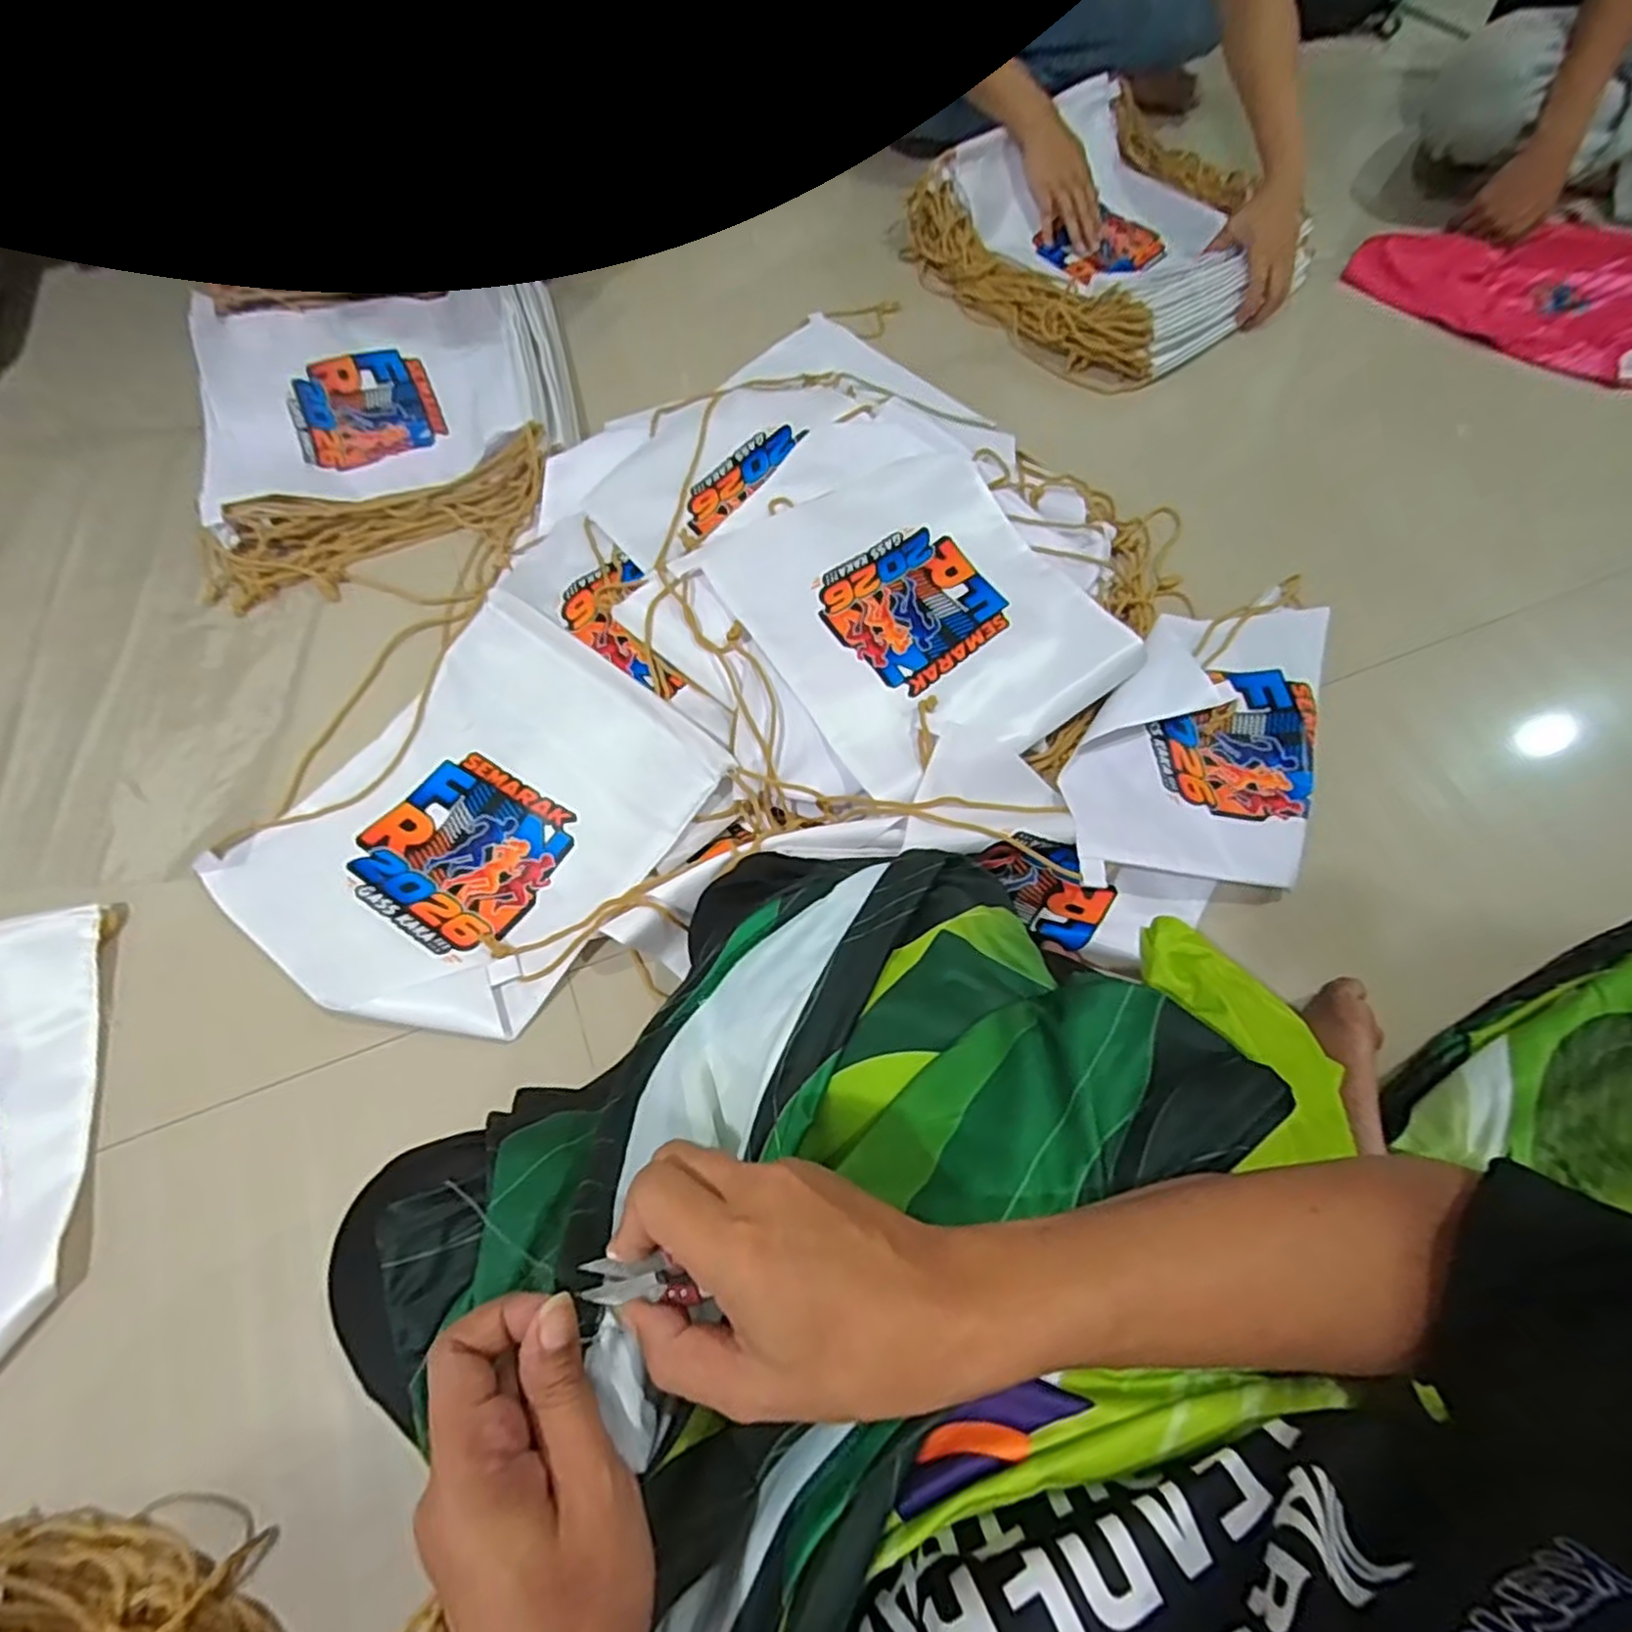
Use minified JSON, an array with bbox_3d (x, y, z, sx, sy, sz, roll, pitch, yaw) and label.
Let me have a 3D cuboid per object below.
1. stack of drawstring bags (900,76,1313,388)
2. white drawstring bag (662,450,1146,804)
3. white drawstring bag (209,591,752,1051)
[{"bbox_3d":[0.390,-0.768,0.966,0.385,0.097,0.410,-32,71,-14],"label":"stack of drawstring bags"},{"bbox_3d":[0.098,-0.206,0.730,0.312,0.022,0.353,-35,73,-16],"label":"white drawstring bag"},{"bbox_3d":[-0.315,0.005,0.668,0.318,0.066,0.384,37,71,14],"label":"white drawstring bag"}]

